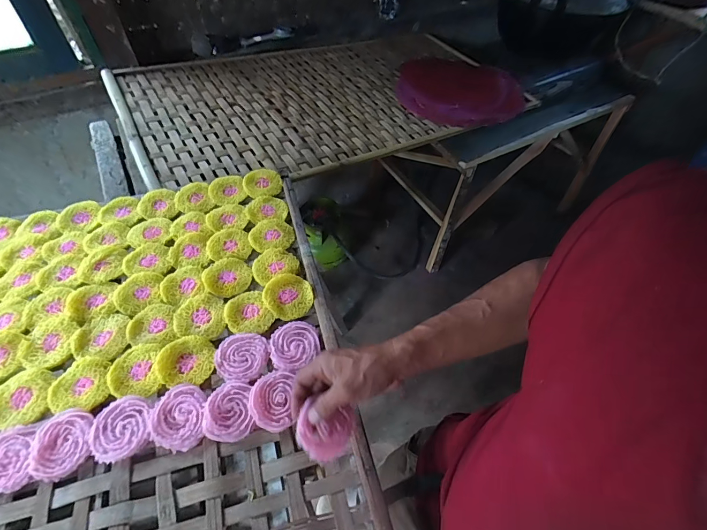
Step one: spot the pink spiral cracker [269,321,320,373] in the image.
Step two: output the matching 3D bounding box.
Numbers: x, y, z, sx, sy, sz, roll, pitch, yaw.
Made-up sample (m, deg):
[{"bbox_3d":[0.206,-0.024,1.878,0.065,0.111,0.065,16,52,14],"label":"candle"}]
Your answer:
[{"bbox_3d":[-0.089,0.117,0.553,0.069,0.010,0.078,38,60,25],"label":"pink spiral cracker"}]

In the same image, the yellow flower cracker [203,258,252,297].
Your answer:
[{"bbox_3d":[-0.210,0.018,0.620,0.076,0.015,0.074,1,52,-1],"label":"yellow flower cracker"}]

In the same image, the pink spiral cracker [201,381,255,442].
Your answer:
[{"bbox_3d":[-0.163,0.189,0.484,0.057,0.018,0.073,-10,53,-10],"label":"pink spiral cracker"}]

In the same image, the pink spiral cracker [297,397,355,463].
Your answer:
[{"bbox_3d":[-0.032,0.192,0.431,0.066,0.012,0.062,6,74,-23],"label":"pink spiral cracker"}]

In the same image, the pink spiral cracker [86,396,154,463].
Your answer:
[{"bbox_3d":[-0.290,0.203,0.463,0.069,0.008,0.073,-7,52,-7],"label":"pink spiral cracker"}]

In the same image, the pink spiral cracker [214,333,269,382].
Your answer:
[{"bbox_3d":[-0.159,0.132,0.534,0.072,0.008,0.069,-2,52,-3],"label":"pink spiral cracker"}]

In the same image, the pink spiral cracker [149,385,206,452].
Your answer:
[{"bbox_3d":[-0.224,0.192,0.475,0.064,0.008,0.080,-4,52,-5],"label":"pink spiral cracker"}]

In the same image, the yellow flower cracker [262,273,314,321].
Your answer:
[{"bbox_3d":[-0.105,0.050,0.602,0.076,0.019,0.076,1,52,-1],"label":"yellow flower cracker"}]

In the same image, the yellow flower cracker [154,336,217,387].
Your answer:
[{"bbox_3d":[-0.236,0.134,0.525,0.078,0.009,0.073,1,52,-1],"label":"yellow flower cracker"}]

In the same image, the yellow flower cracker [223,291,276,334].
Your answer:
[{"bbox_3d":[-0.164,0.075,0.577,0.065,0.010,0.075,-26,57,-20],"label":"yellow flower cracker"}]

